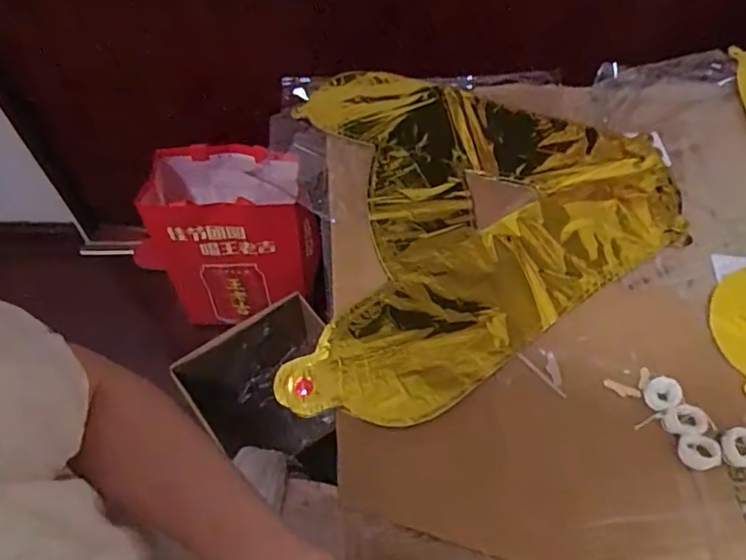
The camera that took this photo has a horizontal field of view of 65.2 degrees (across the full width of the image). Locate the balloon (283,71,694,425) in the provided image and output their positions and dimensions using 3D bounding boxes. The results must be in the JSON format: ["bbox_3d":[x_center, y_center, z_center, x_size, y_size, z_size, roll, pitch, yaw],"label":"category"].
[{"bbox_3d":[0.103,-0.060,0.524,0.338,0.008,0.368,-1,59,0],"label":"balloon"}]

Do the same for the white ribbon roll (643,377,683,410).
[{"bbox_3d":[0.216,0.085,0.435,0.026,0.008,0.023,-25,62,-14],"label":"white ribbon roll"}]

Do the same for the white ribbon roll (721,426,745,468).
[{"bbox_3d":[0.262,0.118,0.412,0.026,0.010,0.027,0,59,0],"label":"white ribbon roll"}]

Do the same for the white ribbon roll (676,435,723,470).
[{"bbox_3d":[0.231,0.121,0.412,0.028,0.008,0.024,-2,59,0],"label":"white ribbon roll"}]

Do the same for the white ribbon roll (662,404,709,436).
[{"bbox_3d":[0.228,0.102,0.426,0.030,0.008,0.021,5,59,4],"label":"white ribbon roll"}]

